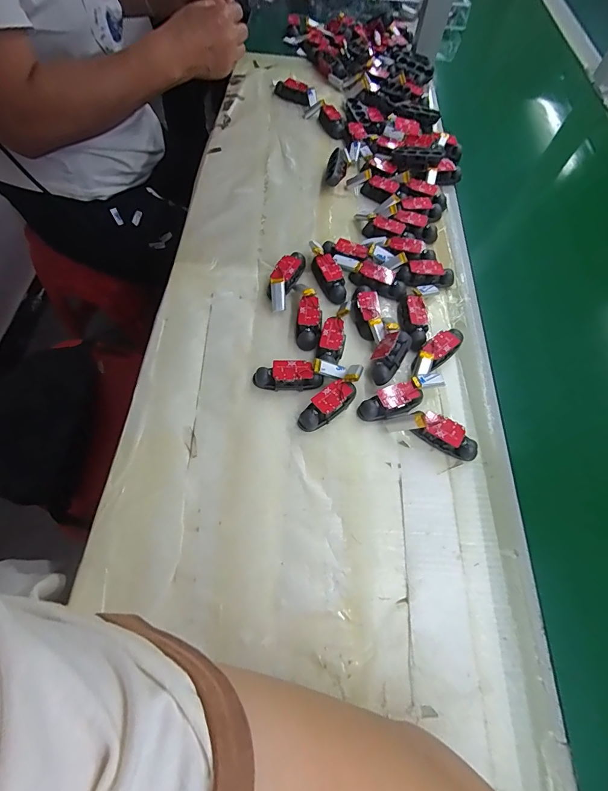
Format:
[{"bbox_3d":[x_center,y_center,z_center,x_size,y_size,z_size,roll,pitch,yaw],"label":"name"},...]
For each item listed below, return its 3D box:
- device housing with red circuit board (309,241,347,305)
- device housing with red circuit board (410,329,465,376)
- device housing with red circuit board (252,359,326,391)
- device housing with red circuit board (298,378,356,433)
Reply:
[{"bbox_3d":[0.025,-0.132,0.413,0.024,0.026,0.070,-22,78,-13],"label":"device housing with red circuit board"},{"bbox_3d":[0.131,-0.043,0.371,0.070,0.023,0.022,-35,71,-21],"label":"device housing with red circuit board"},{"bbox_3d":[-0.015,-0.018,0.348,0.062,0.020,0.023,-2,63,-7],"label":"device housing with red circuit board"},{"bbox_3d":[0.022,0.008,0.337,0.059,0.019,0.022,-38,72,-22],"label":"device housing with red circuit board"}]

